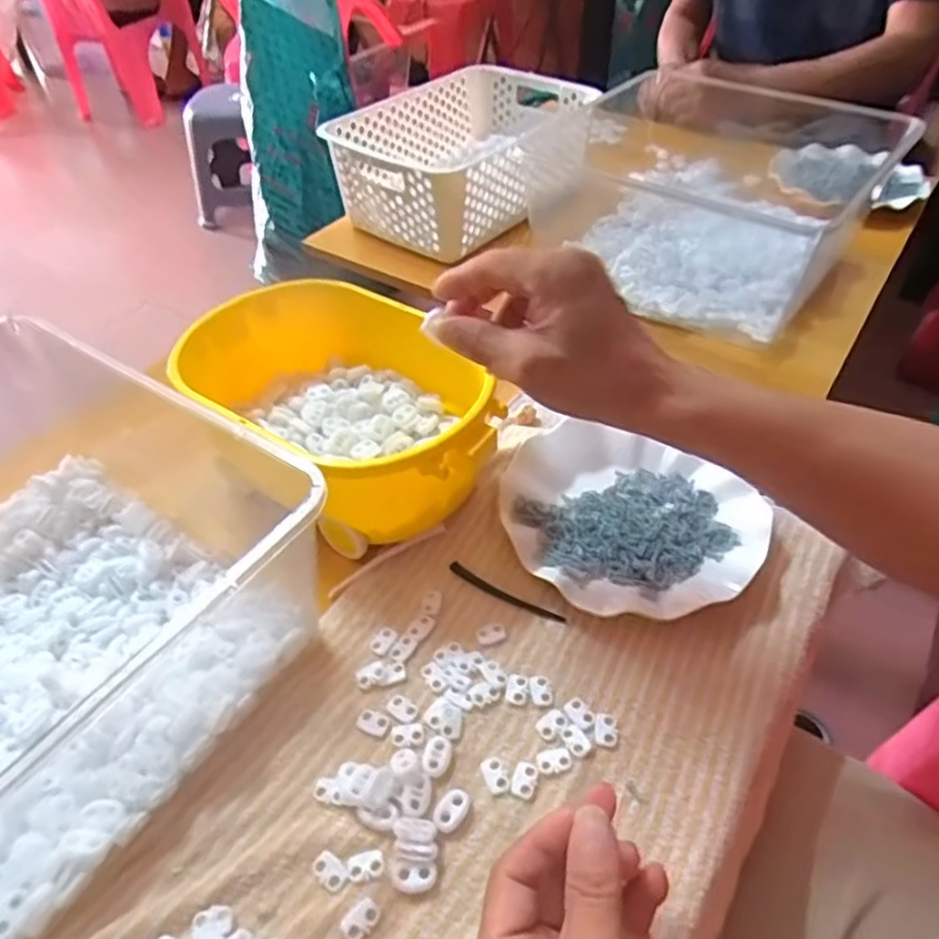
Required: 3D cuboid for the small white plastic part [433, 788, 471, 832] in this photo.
[{"bbox_3d":[-0.010,0.182,0.363,0.015,0.007,0.023,27,53,25],"label":"small white plastic part"}]

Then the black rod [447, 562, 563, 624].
[{"bbox_3d":[0.023,0.084,0.459,0.088,0.004,0.009,25,52,24],"label":"black rod"}]

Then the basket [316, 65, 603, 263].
[{"bbox_3d":[0.001,-0.381,0.839,0.216,0.112,0.311,29,54,27],"label":"basket"}]

